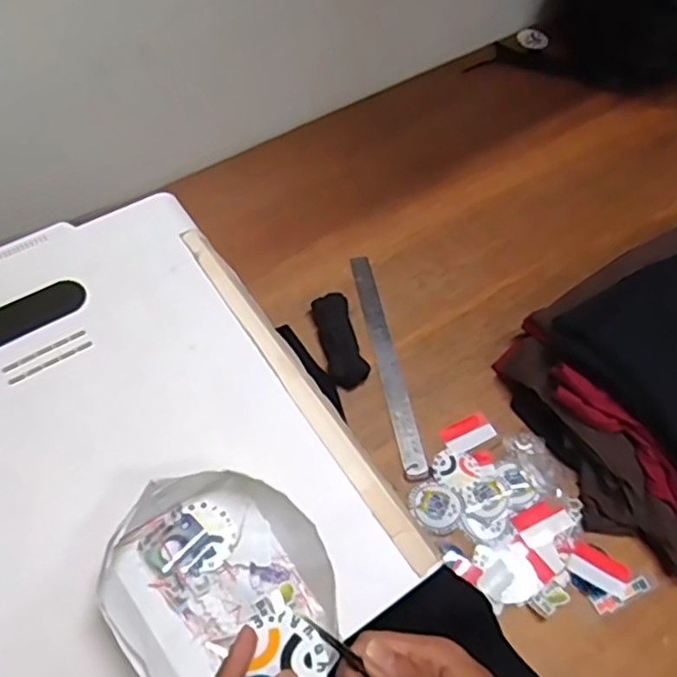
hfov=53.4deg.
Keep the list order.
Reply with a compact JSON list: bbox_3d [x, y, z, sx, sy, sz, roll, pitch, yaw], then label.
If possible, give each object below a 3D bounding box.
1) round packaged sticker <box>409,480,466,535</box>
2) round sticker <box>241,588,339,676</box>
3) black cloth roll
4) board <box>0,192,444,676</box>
[{"bbox_3d":[0.111,0.189,0.765,0.059,0.006,0.061,3,58,-4],"label":"round packaged sticker"},{"bbox_3d":[-0.034,0.182,0.373,0.056,0.007,0.055,5,73,-16],"label":"round sticker"},{"bbox_3d":[0.002,-0.001,0.859,0.046,0.028,0.132,-10,60,-12],"label":"black cloth roll"},{"bbox_3d":[-0.216,0.099,0.608,0.403,0.038,0.511,-30,64,-21],"label":"board"}]

